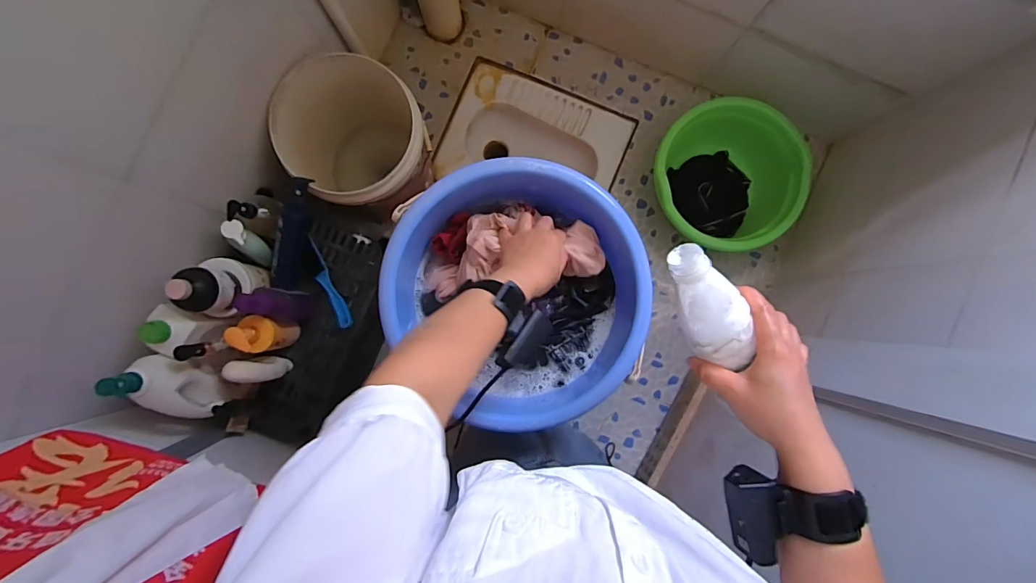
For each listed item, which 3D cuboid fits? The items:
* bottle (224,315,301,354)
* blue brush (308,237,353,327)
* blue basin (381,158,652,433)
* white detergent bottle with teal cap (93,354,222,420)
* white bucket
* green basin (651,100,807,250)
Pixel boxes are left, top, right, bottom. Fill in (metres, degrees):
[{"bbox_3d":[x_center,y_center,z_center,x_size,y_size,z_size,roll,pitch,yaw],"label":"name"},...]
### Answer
[{"bbox_3d":[-0.521,0.085,0.913,0.068,0.162,0.072,1,88,0],"label":"bottle"},{"bbox_3d":[-0.430,-0.014,1.008,0.032,0.037,0.212,-26,88,-1],"label":"blue brush"},{"bbox_3d":[0.002,0.003,0.577,0.307,0.102,0.318,-40,89,-1],"label":"blue basin"},{"bbox_3d":[-0.623,0.168,0.797,0.069,0.211,0.078,-40,58,-1],"label":"white detergent bottle with teal cap"},{"bbox_3d":[-0.369,-0.375,1.152,0.324,0.414,0.336,0,88,0],"label":"white bucket"},{"bbox_3d":[0.559,-0.309,1.230,0.367,0.163,0.391,0,88,0],"label":"green basin"}]

